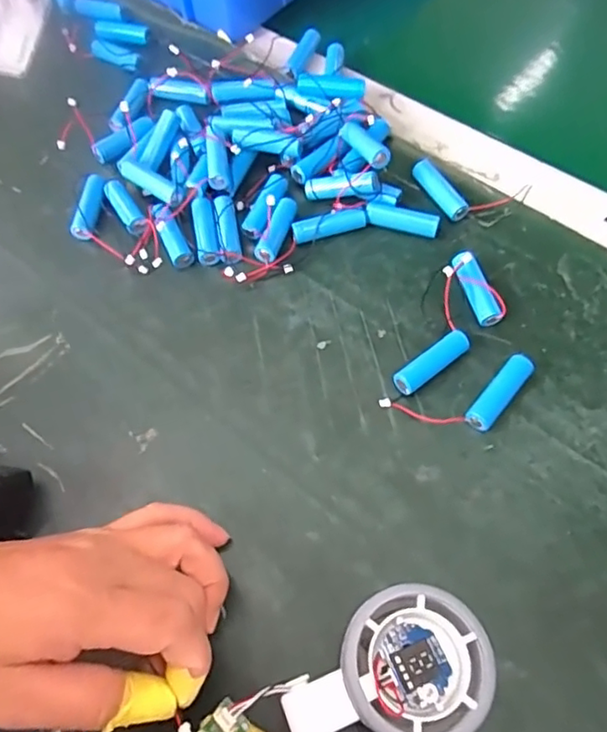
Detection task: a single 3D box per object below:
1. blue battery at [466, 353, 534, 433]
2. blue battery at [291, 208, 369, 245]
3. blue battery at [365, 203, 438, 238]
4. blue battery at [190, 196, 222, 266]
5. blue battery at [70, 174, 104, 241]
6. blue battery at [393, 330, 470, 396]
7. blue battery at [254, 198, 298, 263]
[{"bbox_3d":[0.111,0.016,0.332,0.015,0.012,0.051,37,70,19],"label":"blue battery"},{"bbox_3d":[0.018,-0.095,0.394,0.051,0.011,0.011,-15,63,-5],"label":"blue battery"},{"bbox_3d":[0.067,-0.098,0.393,0.047,0.012,0.013,13,64,9],"label":"blue battery"},{"bbox_3d":[-0.066,-0.091,0.394,0.015,0.014,0.048,-14,63,-4],"label":"blue battery"},{"bbox_3d":[-0.148,-0.110,0.405,0.014,0.013,0.046,10,79,8],"label":"blue battery"},{"bbox_3d":[0.075,-0.001,0.343,0.052,0.012,0.013,-36,67,-14],"label":"blue battery"},{"bbox_3d":[-0.017,-0.091,0.389,0.013,0.015,0.052,21,66,13],"label":"blue battery"}]

